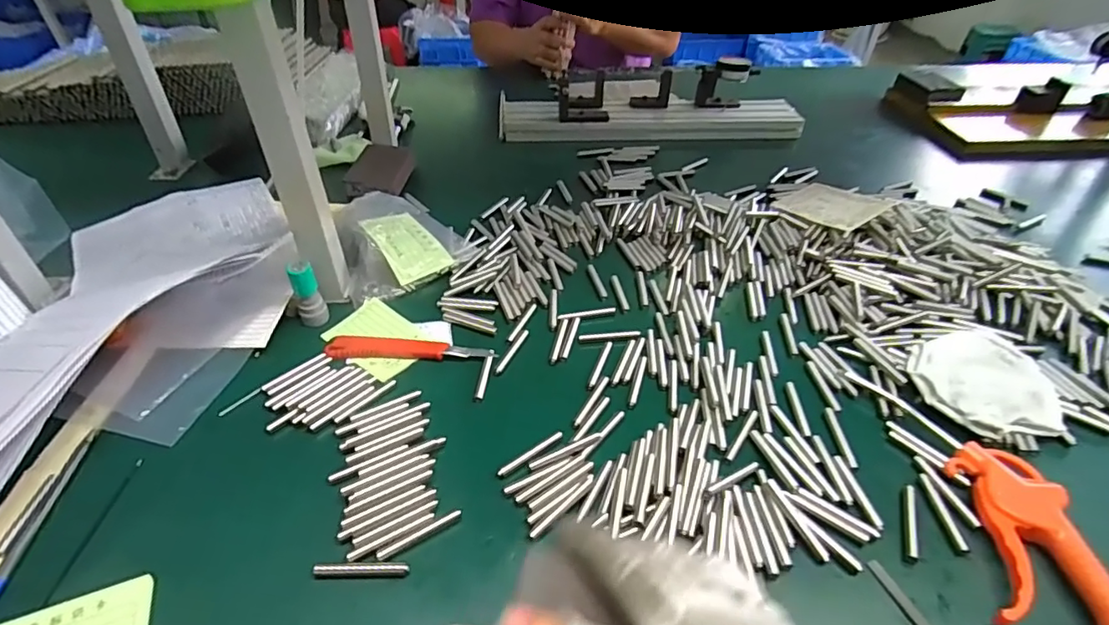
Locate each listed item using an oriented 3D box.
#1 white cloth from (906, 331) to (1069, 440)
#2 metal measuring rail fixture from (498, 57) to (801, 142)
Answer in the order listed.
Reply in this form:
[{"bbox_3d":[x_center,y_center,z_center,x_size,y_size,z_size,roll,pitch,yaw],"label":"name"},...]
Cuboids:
[{"bbox_3d":[0.351,0.056,0.450,0.101,0.029,0.101,13,40,15],"label":"white cloth"},{"bbox_3d":[0.156,-0.330,0.876,0.483,0.087,0.111,-4,38,-6],"label":"metal measuring rail fixture"}]

